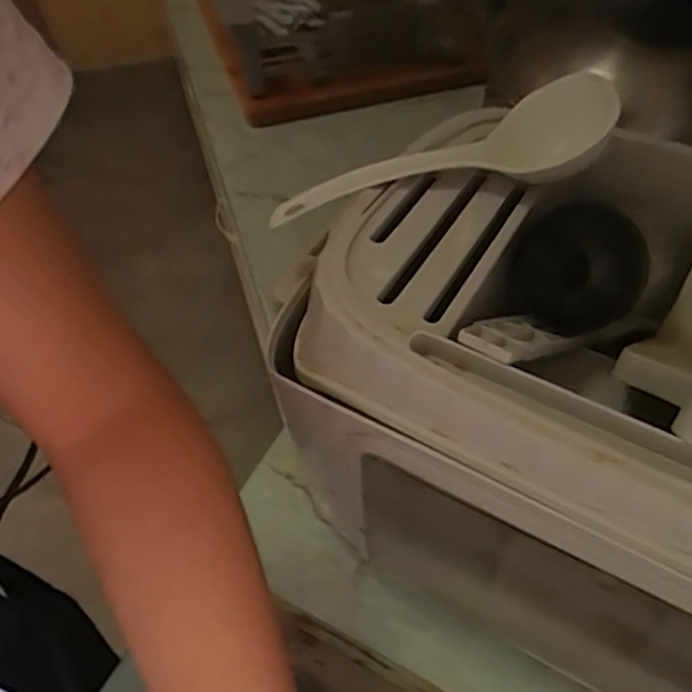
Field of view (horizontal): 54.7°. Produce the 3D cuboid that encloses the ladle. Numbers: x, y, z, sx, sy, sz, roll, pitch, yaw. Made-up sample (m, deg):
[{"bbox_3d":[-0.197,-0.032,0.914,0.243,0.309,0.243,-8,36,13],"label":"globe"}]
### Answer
[{"bbox_3d":[0.044,-0.094,0.346,0.178,0.027,0.058,-9,48,24],"label":"ladle"}]

